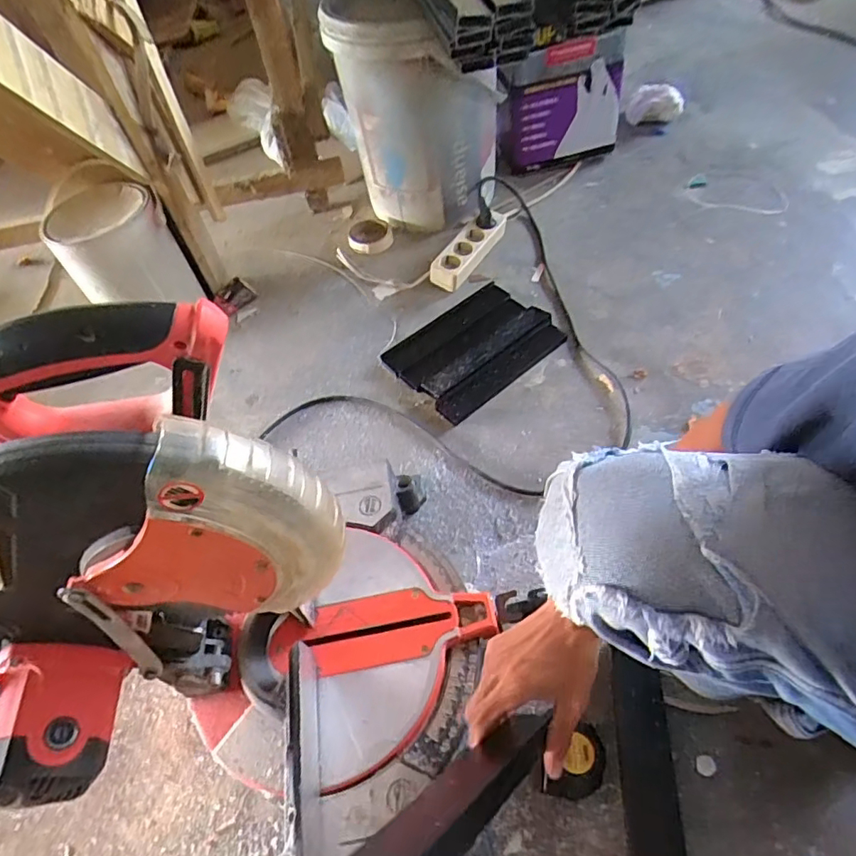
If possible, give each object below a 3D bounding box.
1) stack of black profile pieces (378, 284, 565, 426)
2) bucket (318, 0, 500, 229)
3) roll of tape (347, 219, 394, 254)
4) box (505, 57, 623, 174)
[{"bbox_3d":[0.079,-0.140,0.914,0.253,0.032,0.185,-37,57,-21],"label":"stack of black profile pieces"},{"bbox_3d":[-0.019,-0.594,1.040,0.277,0.352,0.304,-5,52,2],"label":"bucket"},{"bbox_3d":[-0.117,-0.390,1.132,0.092,0.027,0.092,-3,52,4],"label":"roll of tape"},{"bbox_3d":[0.275,-0.624,1.134,0.240,0.180,0.038,-12,52,-1],"label":"box"}]

